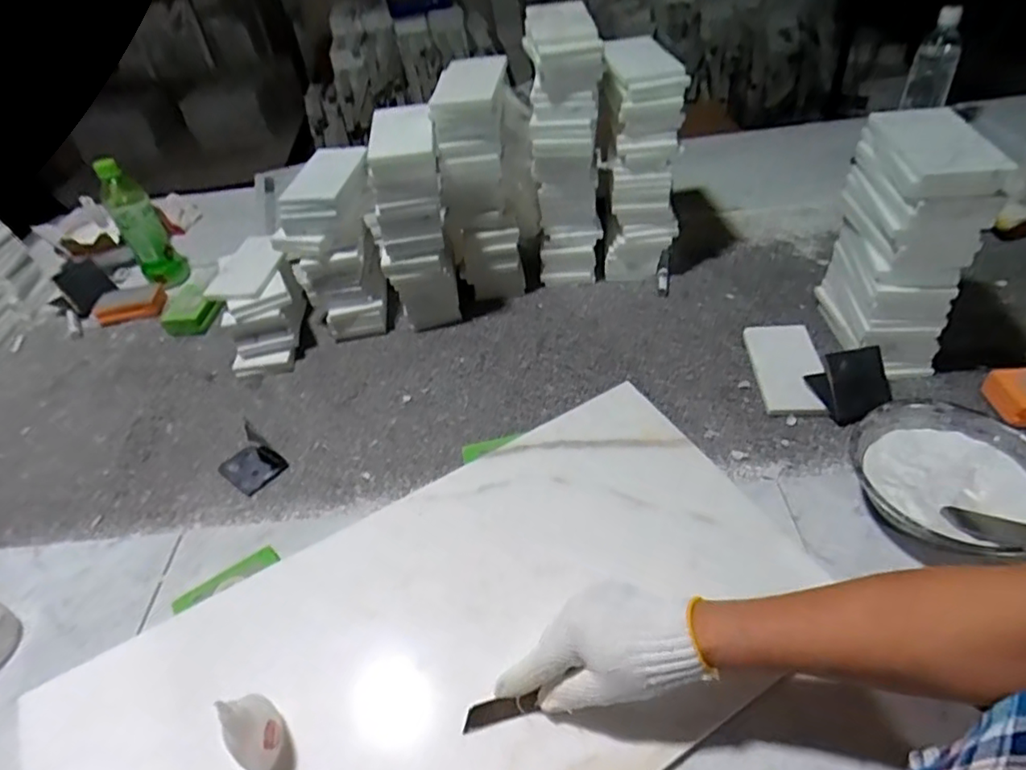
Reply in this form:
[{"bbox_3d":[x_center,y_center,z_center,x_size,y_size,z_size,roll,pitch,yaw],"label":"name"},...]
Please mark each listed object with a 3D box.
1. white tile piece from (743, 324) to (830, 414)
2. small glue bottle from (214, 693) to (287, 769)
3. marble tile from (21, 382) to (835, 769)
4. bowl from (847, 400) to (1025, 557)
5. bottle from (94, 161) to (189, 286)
[{"bbox_3d":[0.331,-0.026,0.726,0.077,0.013,0.159,-1,36,11],"label":"white tile piece"},{"bbox_3d":[-0.182,0.235,0.418,0.030,0.082,0.041,-35,48,-25],"label":"small glue bottle"},{"bbox_3d":[-0.051,0.211,0.489,0.600,0.019,0.304,-27,49,-19],"label":"marble tile"},{"bbox_3d":[0.394,0.090,0.550,0.162,0.054,0.158,-4,41,4],"label":"bowl"},{"bbox_3d":[-0.608,-0.264,0.987,0.066,0.191,0.058,-33,47,-27],"label":"bottle"}]

